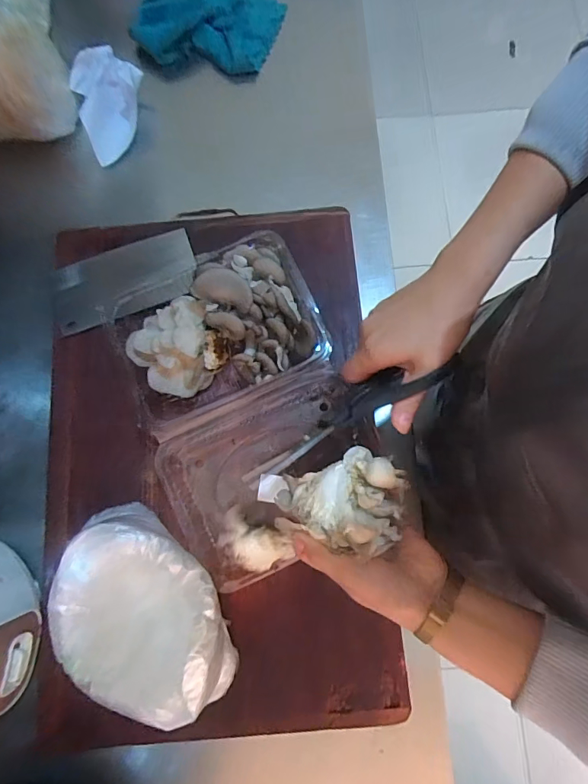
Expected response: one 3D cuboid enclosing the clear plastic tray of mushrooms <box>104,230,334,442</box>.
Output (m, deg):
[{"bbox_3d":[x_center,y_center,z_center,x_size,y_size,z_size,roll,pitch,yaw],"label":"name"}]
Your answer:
[{"bbox_3d":[-0.085,-0.066,0.486,0.222,0.093,0.180,-22,77,-4],"label":"clear plastic tray of mushrooms"}]

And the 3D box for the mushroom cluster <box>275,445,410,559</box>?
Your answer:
[{"bbox_3d":[0.038,0.087,0.362,0.096,0.070,0.077,14,77,5],"label":"mushroom cluster"}]

